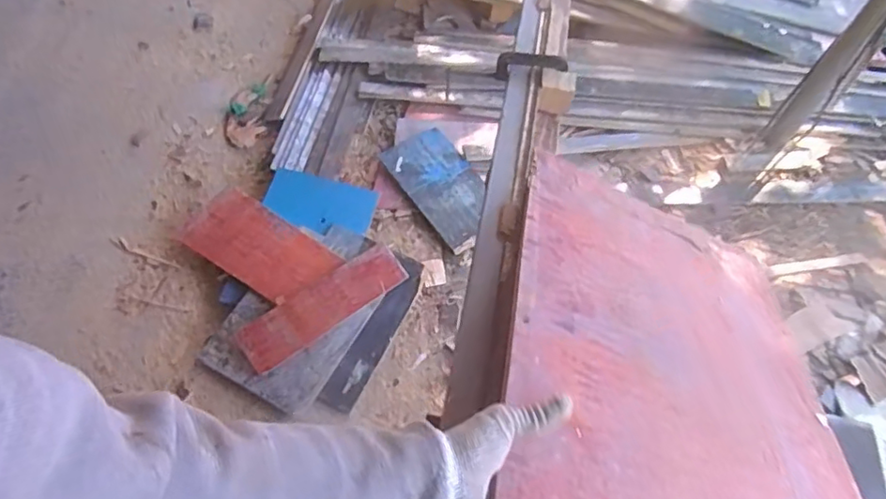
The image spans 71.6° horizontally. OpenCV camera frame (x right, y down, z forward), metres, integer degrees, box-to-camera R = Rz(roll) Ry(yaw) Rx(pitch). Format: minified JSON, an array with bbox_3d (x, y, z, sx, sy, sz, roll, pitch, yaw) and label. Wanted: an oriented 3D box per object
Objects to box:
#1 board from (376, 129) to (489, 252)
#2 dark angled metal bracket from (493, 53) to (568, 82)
[{"bbox_3d":[-0.001,-0.208,1.898,0.229,0.025,0.417,-29,63,-20],"label":"board"},{"bbox_3d":[0.156,-0.341,1.134,0.148,0.044,0.034,5,52,34],"label":"dark angled metal bracket"}]

